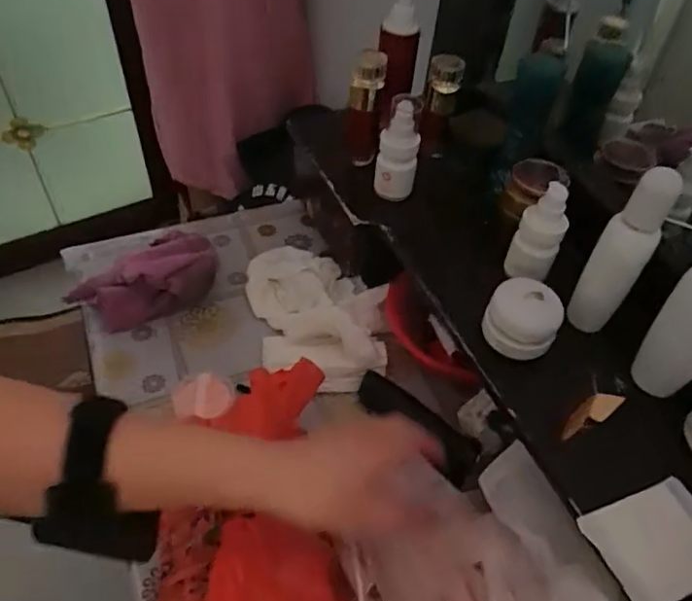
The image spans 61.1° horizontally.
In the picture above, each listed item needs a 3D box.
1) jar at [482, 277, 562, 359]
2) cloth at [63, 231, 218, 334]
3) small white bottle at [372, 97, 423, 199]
[{"bbox_3d":[0.150,0.014,0.501,0.062,0.052,0.048,22,51,14],"label":"jar"},{"bbox_3d":[-0.222,-0.014,0.657,0.165,0.087,0.024,-27,36,-5],"label":"cloth"},{"bbox_3d":[0.053,-0.159,0.611,0.043,0.103,0.041,4,49,-1],"label":"small white bottle"}]

